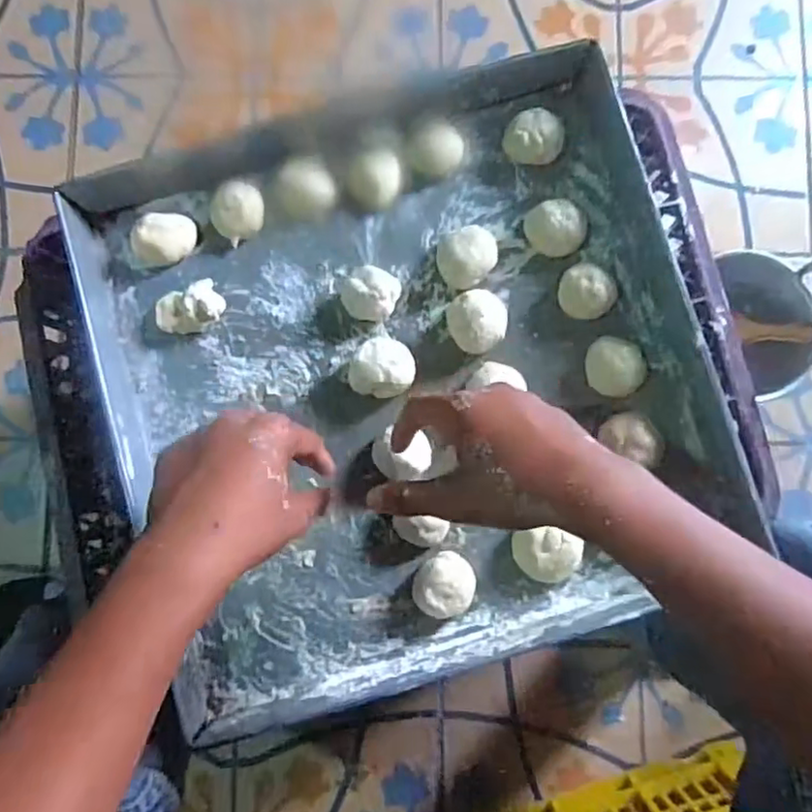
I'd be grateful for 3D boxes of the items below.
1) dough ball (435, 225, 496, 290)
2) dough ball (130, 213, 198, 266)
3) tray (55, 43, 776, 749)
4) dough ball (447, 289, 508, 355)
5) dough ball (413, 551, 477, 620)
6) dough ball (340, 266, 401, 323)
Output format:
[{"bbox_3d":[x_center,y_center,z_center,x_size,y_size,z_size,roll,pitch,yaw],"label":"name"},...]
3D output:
[{"bbox_3d":[0.052,-0.127,0.530,0.048,0.033,0.057,13,85,2],"label":"dough ball"},{"bbox_3d":[-0.207,-0.143,0.537,0.050,0.024,0.045,8,85,2],"label":"dough ball"},{"bbox_3d":[-0.009,-0.031,0.523,0.491,0.056,0.481,-17,85,-2],"label":"tray"},{"bbox_3d":[0.061,-0.071,0.530,0.049,0.030,0.054,-2,84,1],"label":"dough ball"},{"bbox_3d":[0.030,0.143,0.504,0.046,0.029,0.050,0,84,1],"label":"dough ball"},{"bbox_3d":[-0.032,-0.096,0.531,0.050,0.028,0.041,21,85,3],"label":"dough ball"}]

